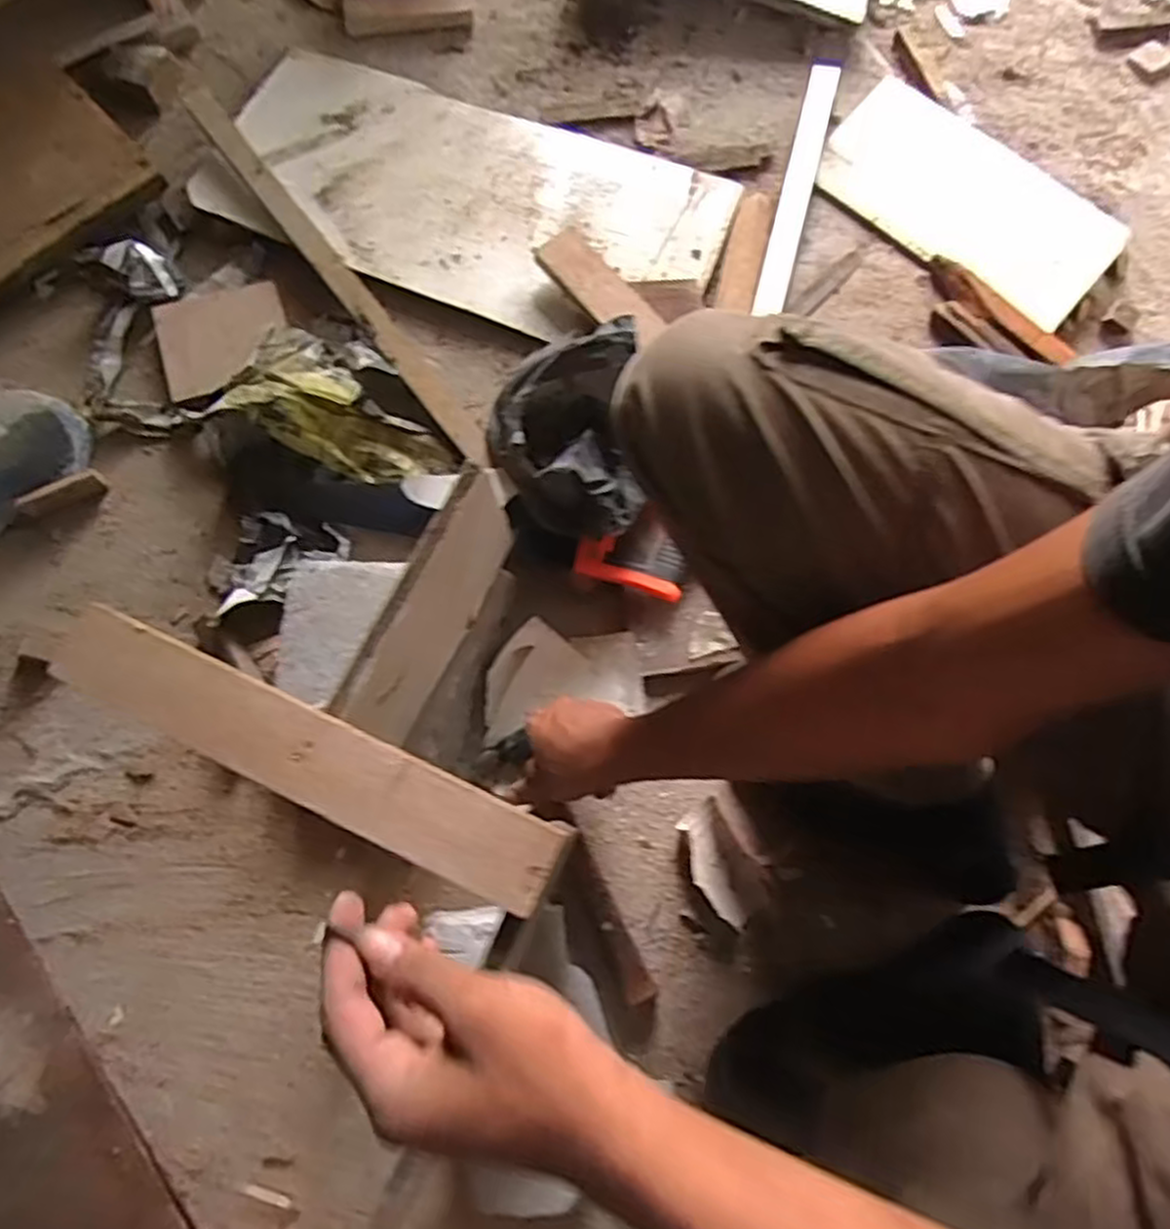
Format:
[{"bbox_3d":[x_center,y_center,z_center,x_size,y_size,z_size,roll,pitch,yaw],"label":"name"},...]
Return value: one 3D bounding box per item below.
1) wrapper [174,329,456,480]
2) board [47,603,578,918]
[{"bbox_3d":[-0.237,-0.211,0.734,0.230,0.064,0.133,12,75,2],"label":"wrapper"},{"bbox_3d":[-0.176,0.084,0.462,0.340,0.020,0.055,24,76,5],"label":"board"}]

